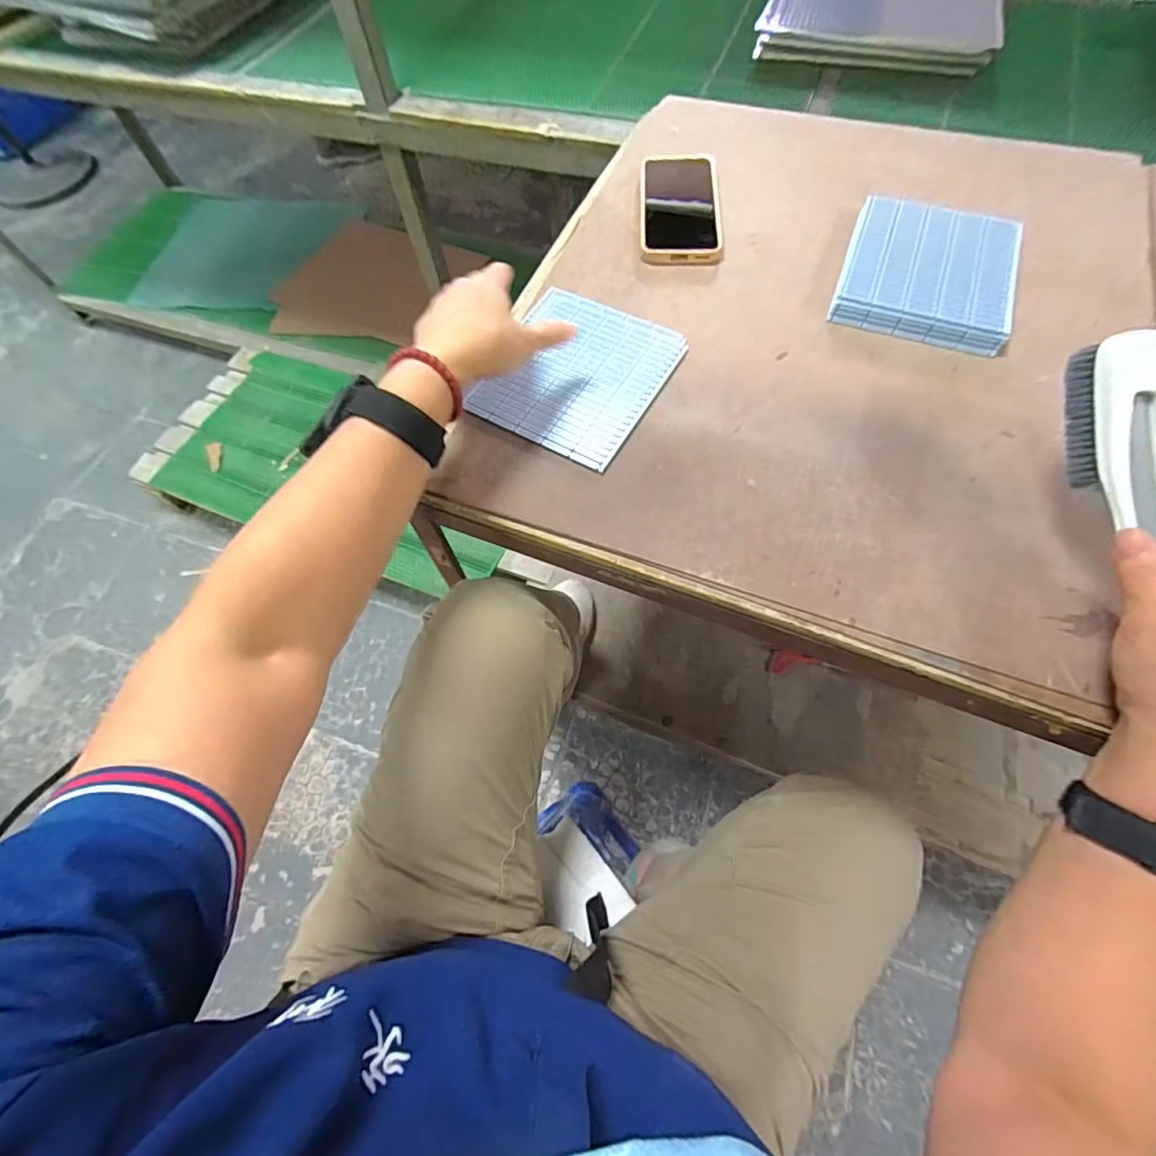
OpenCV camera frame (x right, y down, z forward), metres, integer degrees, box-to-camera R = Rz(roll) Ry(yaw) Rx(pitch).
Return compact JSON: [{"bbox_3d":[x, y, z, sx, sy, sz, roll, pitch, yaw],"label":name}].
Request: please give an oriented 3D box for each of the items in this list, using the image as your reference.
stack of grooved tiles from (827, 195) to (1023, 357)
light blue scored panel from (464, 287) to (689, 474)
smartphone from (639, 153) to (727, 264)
[{"bbox_3d":[0.320,-0.283,0.478,0.139,0.019,0.166,21,68,10],"label":"stack of grooved tiles"},{"bbox_3d":[0.000,-0.178,0.454,0.142,0.007,0.165,28,69,12],"label":"light blue scored panel"},{"bbox_3d":[0.105,-0.386,0.543,0.080,0.012,0.170,3,66,2],"label":"smartphone"}]

